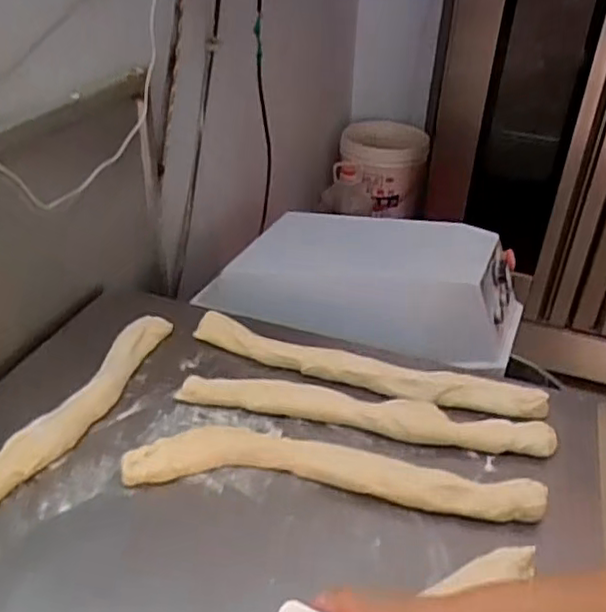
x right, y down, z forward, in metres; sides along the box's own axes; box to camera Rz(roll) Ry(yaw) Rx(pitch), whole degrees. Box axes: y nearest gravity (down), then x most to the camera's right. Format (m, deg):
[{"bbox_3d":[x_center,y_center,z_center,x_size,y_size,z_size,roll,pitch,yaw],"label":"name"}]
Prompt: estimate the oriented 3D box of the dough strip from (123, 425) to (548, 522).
[{"bbox_3d":[0.035,0.192,0.772,0.471,0.033,0.079,4,33,4],"label":"dough strip"}]

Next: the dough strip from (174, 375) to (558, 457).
[{"bbox_3d":[0.076,0.137,0.860,0.489,0.030,0.052,7,34,8],"label":"dough strip"}]

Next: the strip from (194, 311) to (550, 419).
[{"bbox_3d":[0.077,0.087,0.938,0.515,0.034,0.060,13,35,16],"label":"strip"}]

